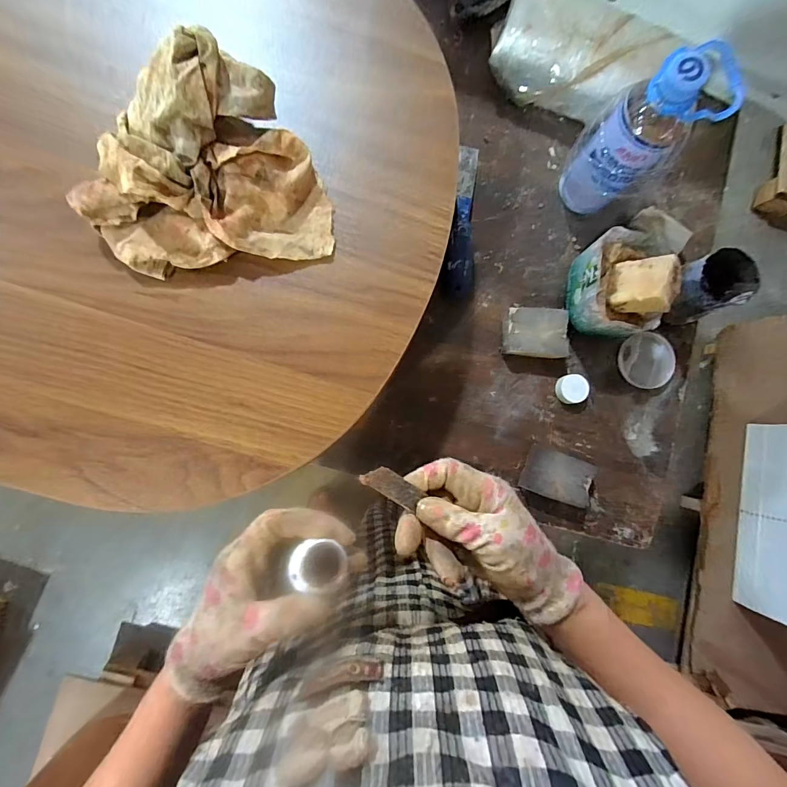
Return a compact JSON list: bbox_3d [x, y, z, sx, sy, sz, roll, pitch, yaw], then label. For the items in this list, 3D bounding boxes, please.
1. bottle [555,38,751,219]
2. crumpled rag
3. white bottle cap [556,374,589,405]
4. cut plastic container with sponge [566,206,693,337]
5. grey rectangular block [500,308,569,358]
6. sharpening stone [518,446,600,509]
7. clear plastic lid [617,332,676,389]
[{"bbox_3d":[0.246,-0.253,0.393,0.086,0.165,0.074,-14,87,-5],"label":"bottle"},{"bbox_3d":[-0.145,-0.171,0.290,0.180,0.070,0.136,-10,87,-5],"label":"crumpled rag"},{"bbox_3d":[0.207,-0.005,0.450,0.034,0.016,0.033,0,86,-4],"label":"white bottle cap"},{"bbox_3d":[0.242,-0.120,0.416,0.082,0.103,0.117,14,85,-3],"label":"cut plastic container with sponge"},{"bbox_3d":[0.159,-0.068,0.444,0.069,0.028,0.053,4,86,-4],"label":"grey rectangular block"},{"bbox_3d":[0.184,0.094,0.437,0.070,0.019,0.049,19,80,12],"label":"sharpening stone"},{"bbox_3d":[0.300,-0.039,0.462,0.062,0.014,0.064,0,86,-4],"label":"clear plastic lid"}]

